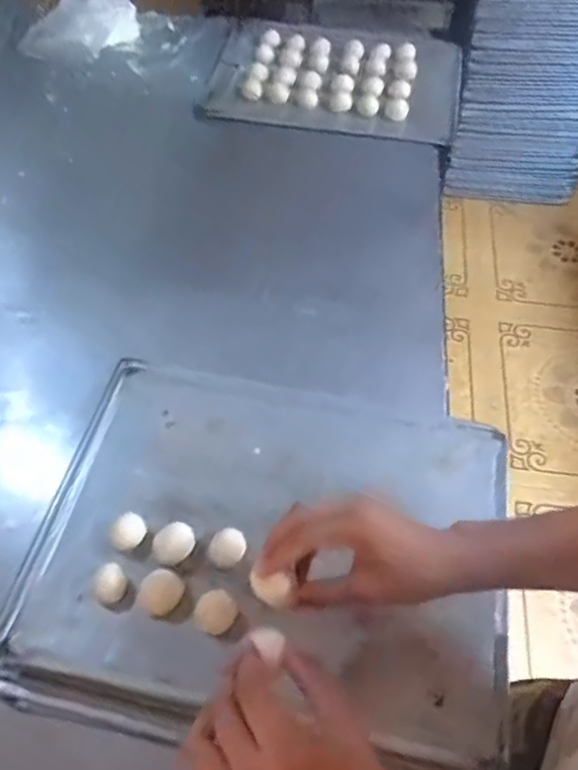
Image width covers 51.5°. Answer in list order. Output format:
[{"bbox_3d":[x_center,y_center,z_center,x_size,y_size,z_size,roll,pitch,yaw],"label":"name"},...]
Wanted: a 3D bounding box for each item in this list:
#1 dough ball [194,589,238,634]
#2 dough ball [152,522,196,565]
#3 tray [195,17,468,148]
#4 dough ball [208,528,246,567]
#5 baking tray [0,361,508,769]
[{"bbox_3d":[-0.067,0.208,0.550,0.035,0.018,0.035,-24,60,-16],"label":"dough ball"},{"bbox_3d":[-0.114,0.159,0.596,0.041,0.028,0.035,-27,61,-18],"label":"dough ball"},{"bbox_3d":[0.079,-0.589,1.115,0.502,0.068,0.307,17,59,18],"label":"tray"},{"bbox_3d":[-0.060,0.164,0.593,0.035,0.030,0.036,1,56,-1],"label":"dough ball"},{"bbox_3d":[-0.023,0.163,0.608,0.452,0.051,0.372,11,57,6],"label":"baking tray"}]

